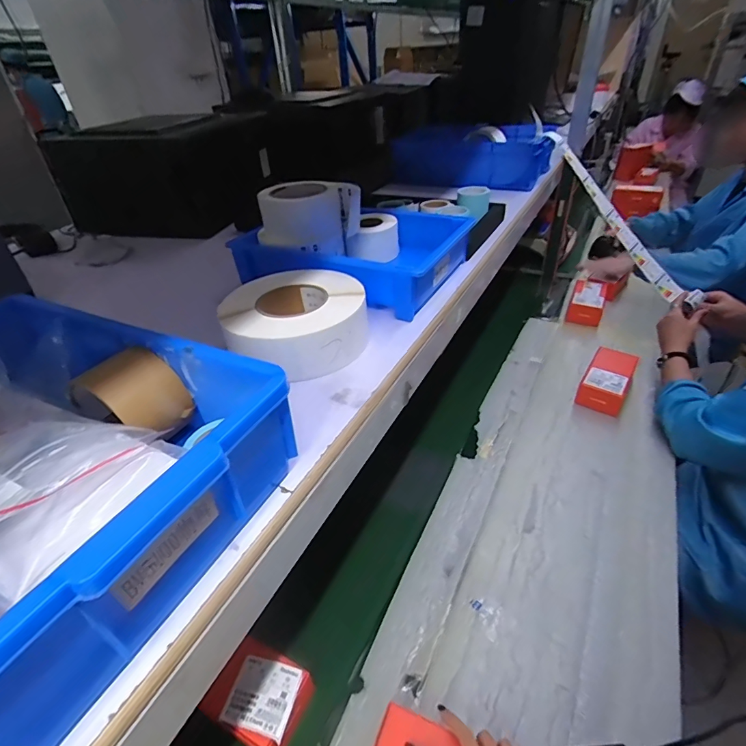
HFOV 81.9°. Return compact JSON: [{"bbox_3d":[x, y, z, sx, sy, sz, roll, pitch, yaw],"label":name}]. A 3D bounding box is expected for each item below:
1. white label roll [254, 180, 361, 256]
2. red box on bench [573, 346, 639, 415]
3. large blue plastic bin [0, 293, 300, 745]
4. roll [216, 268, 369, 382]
[{"bbox_3d":[-0.090,-0.227,0.633,0.123,0.080,0.116,15,41,24],"label":"white label roll"},{"bbox_3d":[0.580,0.016,1.059,0.094,0.083,0.185,22,44,30],"label":"red box on bench"},{"bbox_3d":[-0.268,0.059,0.317,0.369,0.091,0.237,15,41,24],"label":"large blue plastic bin"},{"bbox_3d":[-0.082,-0.063,0.489,0.157,0.050,0.158,-3,37,2],"label":"roll"}]

